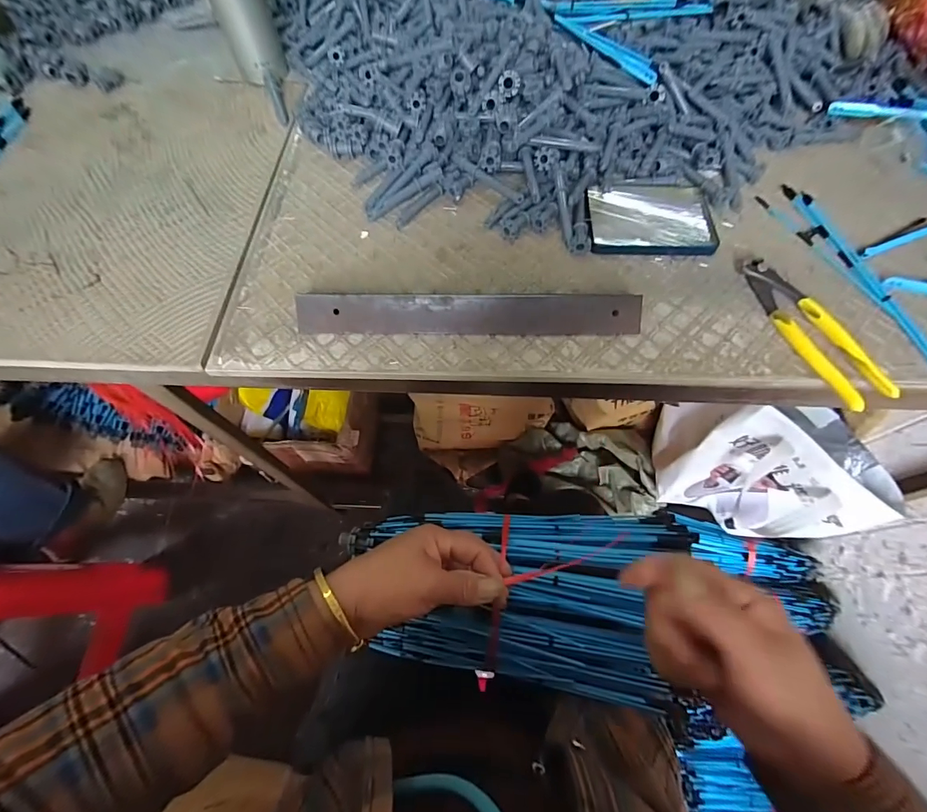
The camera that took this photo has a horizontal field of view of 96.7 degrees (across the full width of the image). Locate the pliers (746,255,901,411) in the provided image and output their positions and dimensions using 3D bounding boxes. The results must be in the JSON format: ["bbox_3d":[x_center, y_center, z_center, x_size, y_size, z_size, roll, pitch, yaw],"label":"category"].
[{"bbox_3d":[0.314,-0.071,0.375,0.043,0.021,0.162,-17,66,-7],"label":"pliers"}]

